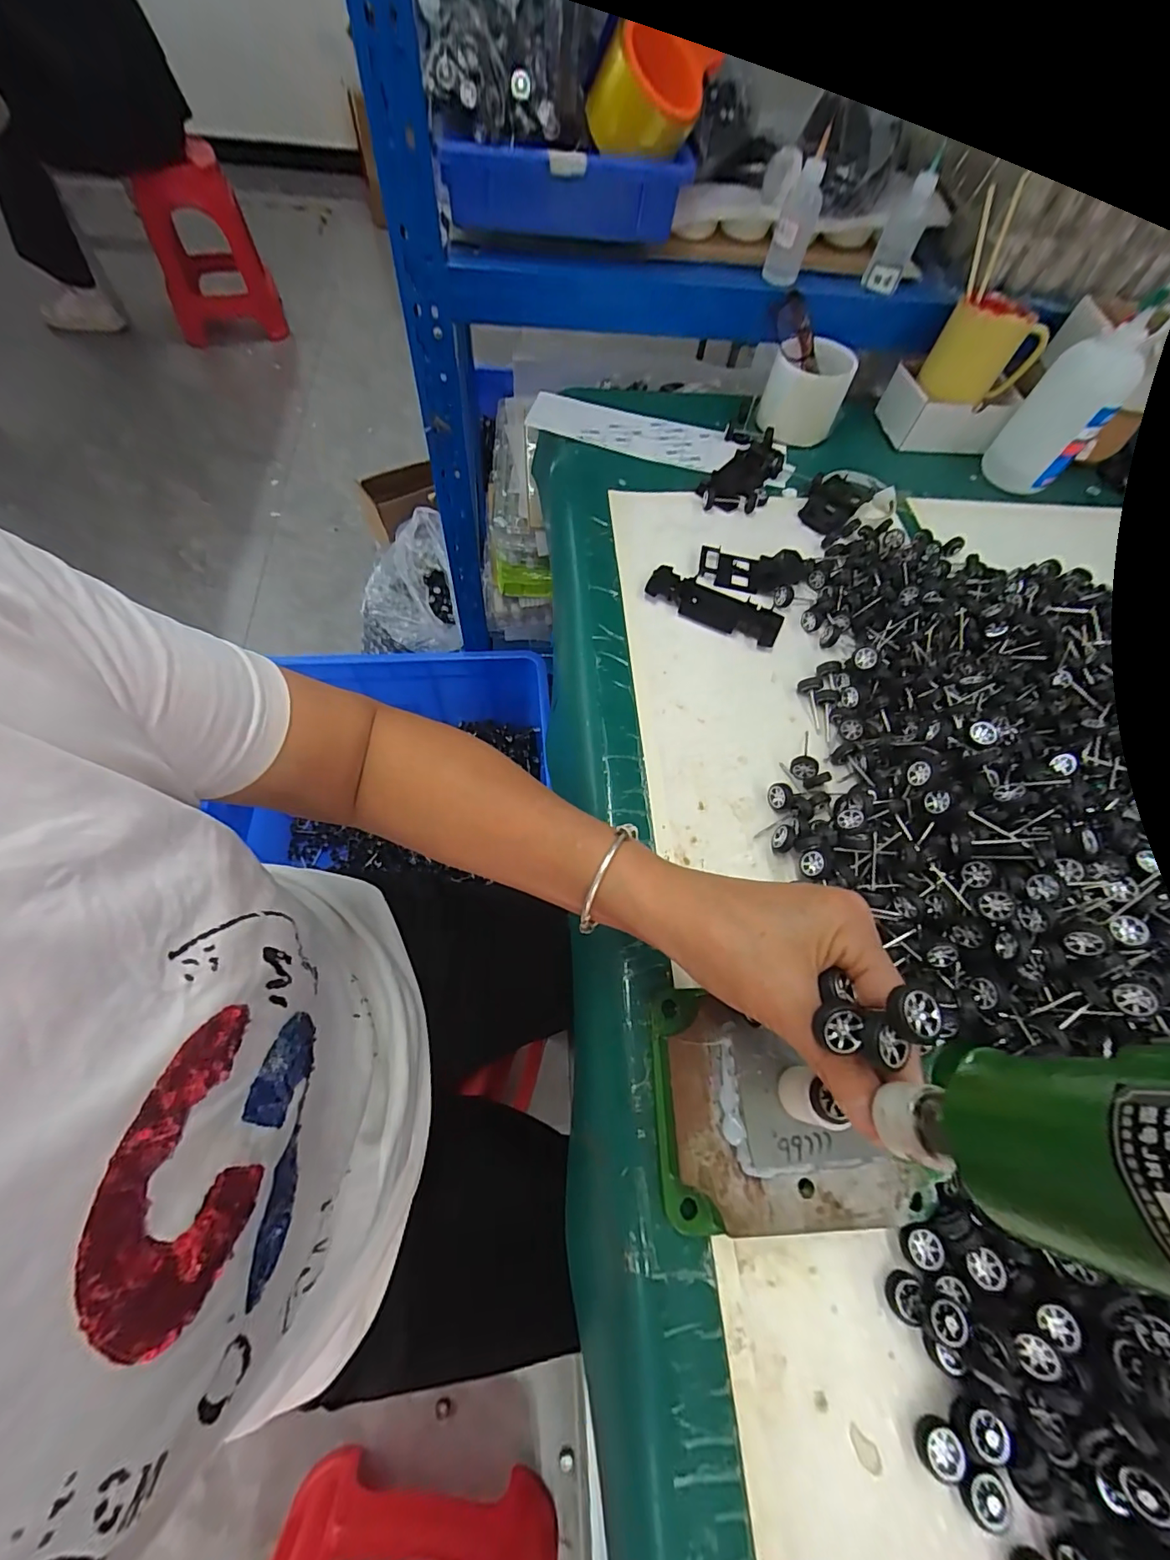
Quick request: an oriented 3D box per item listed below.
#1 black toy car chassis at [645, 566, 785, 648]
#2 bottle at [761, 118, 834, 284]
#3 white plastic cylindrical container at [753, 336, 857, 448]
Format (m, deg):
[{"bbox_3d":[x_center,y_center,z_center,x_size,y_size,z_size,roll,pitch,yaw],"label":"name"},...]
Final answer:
[{"bbox_3d":[0.119,-0.162,0.475,0.125,0.009,0.047,24,63,7],"label":"black toy car chassis"},{"bbox_3d":[0.215,-0.571,0.527,0.040,0.105,0.035,16,63,3],"label":"bottle"},{"bbox_3d":[0.250,-0.441,0.590,0.087,0.073,0.094,2,63,-4],"label":"white plastic cylindrical container"}]

